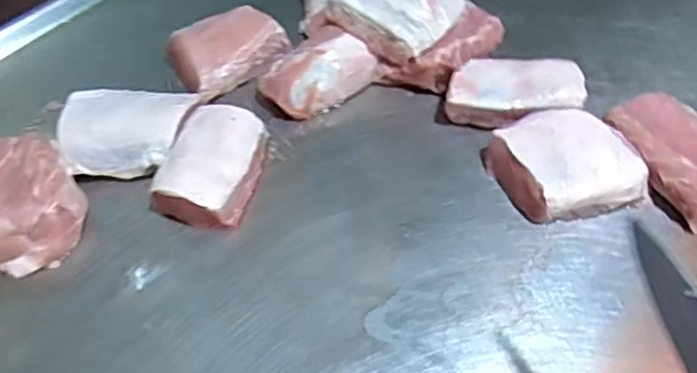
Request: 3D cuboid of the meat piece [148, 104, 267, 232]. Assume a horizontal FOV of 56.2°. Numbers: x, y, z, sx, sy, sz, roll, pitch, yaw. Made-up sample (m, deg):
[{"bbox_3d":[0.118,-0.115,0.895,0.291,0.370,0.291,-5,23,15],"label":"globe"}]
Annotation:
[{"bbox_3d":[-0.173,-0.028,0.827,0.114,0.059,0.158,7,51,12],"label":"meat piece"}]

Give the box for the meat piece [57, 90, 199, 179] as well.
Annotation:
[{"bbox_3d":[-0.297,-0.073,0.864,0.165,0.056,0.122,1,51,7],"label":"meat piece"}]

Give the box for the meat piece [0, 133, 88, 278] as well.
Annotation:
[{"bbox_3d":[-0.408,0.019,0.805,0.141,0.077,0.183,-29,53,-18],"label":"meat piece"}]

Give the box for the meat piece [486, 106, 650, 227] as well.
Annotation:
[{"bbox_3d":[0.260,-0.028,0.780,0.157,0.071,0.130,-13,50,-5],"label":"meat piece"}]

